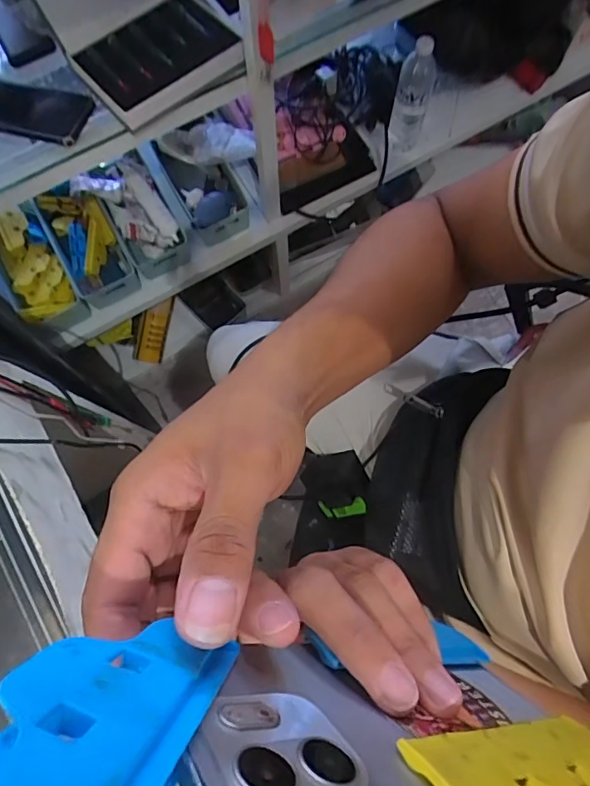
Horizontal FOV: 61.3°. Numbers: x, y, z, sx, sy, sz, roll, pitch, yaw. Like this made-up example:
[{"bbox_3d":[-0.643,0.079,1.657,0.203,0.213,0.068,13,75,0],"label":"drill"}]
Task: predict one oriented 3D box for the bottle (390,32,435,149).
[{"bbox_3d":[0.209,-0.526,0.886,0.066,0.193,0.053,19,77,3],"label":"bottle"}]

